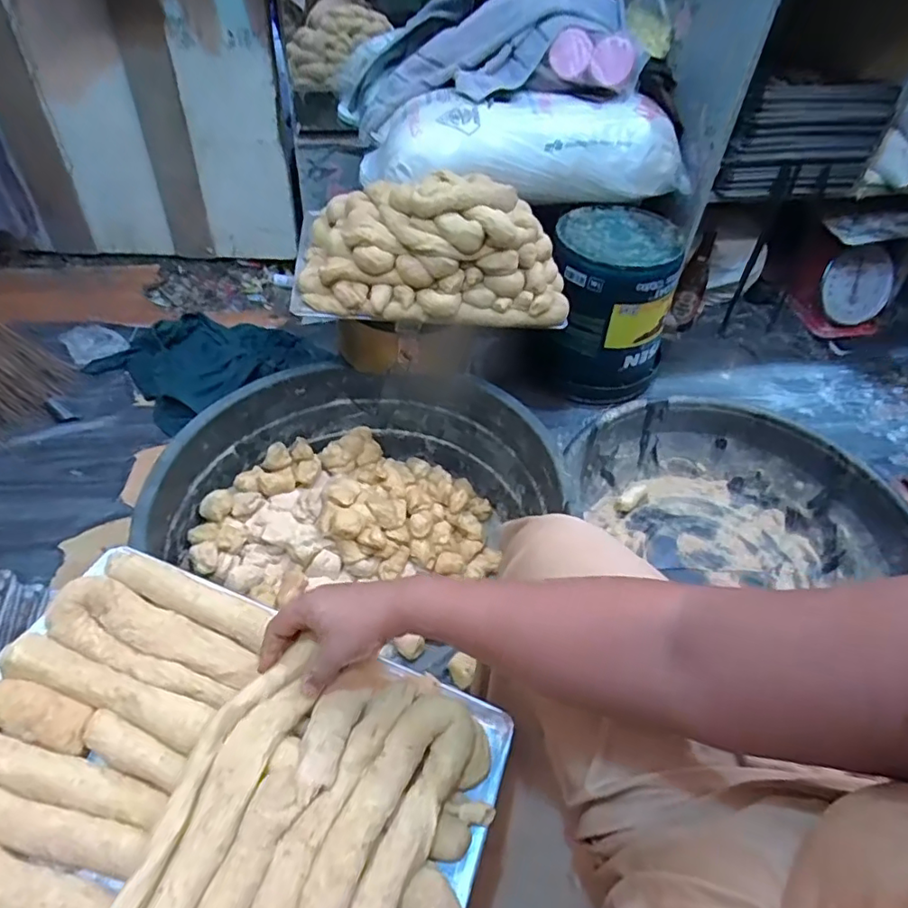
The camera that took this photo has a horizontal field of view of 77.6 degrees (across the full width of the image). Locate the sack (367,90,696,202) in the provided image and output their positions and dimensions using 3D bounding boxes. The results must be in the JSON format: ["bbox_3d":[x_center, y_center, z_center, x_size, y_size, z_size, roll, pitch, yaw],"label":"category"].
[{"bbox_3d":[0.145,-0.633,1.150,0.641,0.145,0.211,0,47,-4],"label":"sack"}]

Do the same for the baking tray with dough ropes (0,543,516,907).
[{"bbox_3d":[-0.196,0.269,0.438,0.429,0.072,0.315,17,48,11],"label":"baking tray with dough ropes"}]

